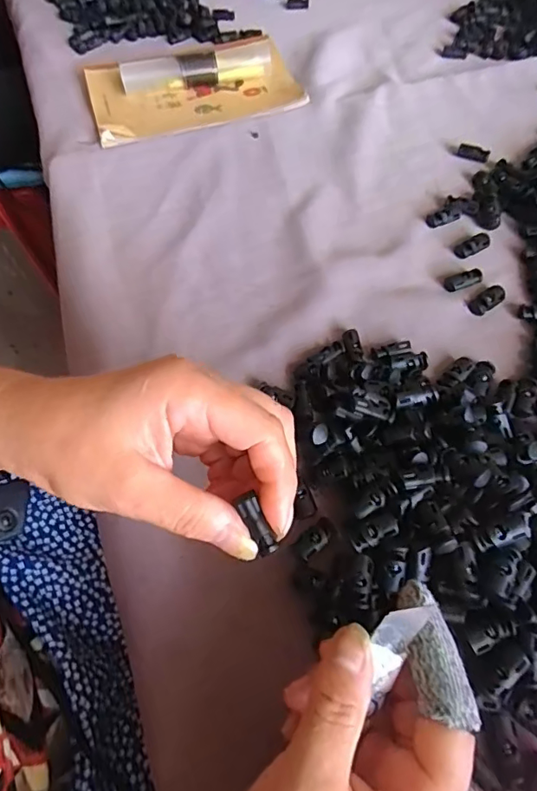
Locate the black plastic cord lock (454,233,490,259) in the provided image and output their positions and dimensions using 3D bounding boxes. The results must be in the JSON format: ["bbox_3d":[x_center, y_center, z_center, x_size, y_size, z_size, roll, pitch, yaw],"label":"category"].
[{"bbox_3d":[0.163,-0.120,0.396,0.031,0.005,0.014,-29,65,-14],"label":"black plastic cord lock"}]

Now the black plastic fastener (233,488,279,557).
[{"bbox_3d":[-0.005,0.055,0.208,0.008,0.006,0.025,-27,93,-16],"label":"black plastic fastener"}]

